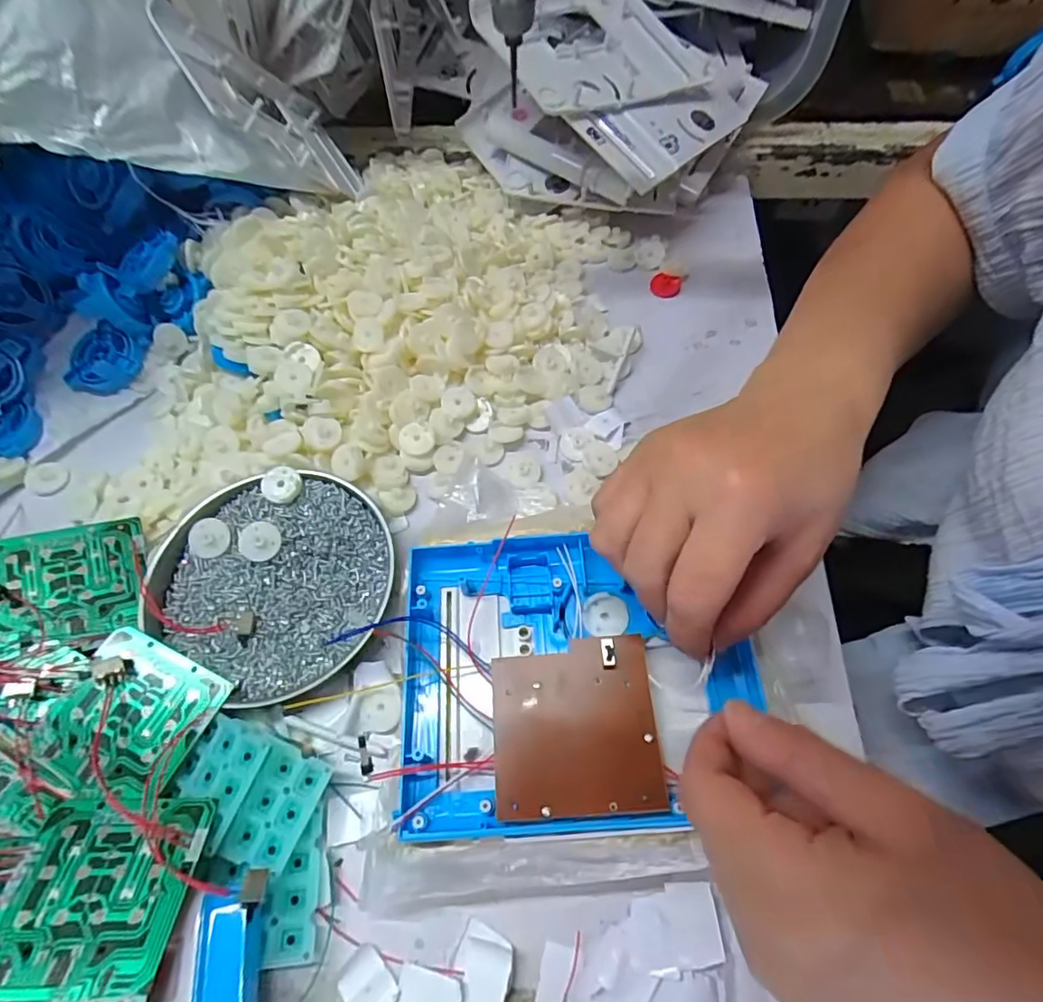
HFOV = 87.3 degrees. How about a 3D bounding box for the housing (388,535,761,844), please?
[{"bbox_3d":[0.026,0.081,0.261,0.163,0.019,0.130,-3,61,0],"label":"housing"}]

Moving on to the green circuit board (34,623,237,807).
[{"bbox_3d":[-0.191,0.105,0.266,0.070,0.006,0.067,25,64,9],"label":"green circuit board"}]

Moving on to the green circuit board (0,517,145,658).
[{"bbox_3d":[-0.248,0.045,0.299,0.069,0.004,0.069,-12,65,-28],"label":"green circuit board"}]

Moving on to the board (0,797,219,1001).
[{"bbox_3d":[-0.172,0.157,0.223,0.069,0.005,0.067,1,42,-3],"label":"board"}]

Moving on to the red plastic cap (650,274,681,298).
[{"bbox_3d":[0.112,-0.169,0.429,0.023,0.006,0.021,-1,61,1],"label":"red plastic cap"}]

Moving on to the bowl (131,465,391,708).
[{"bbox_3d":[-0.142,0.039,0.316,0.126,0.022,0.123,-1,61,1],"label":"bowl"}]

